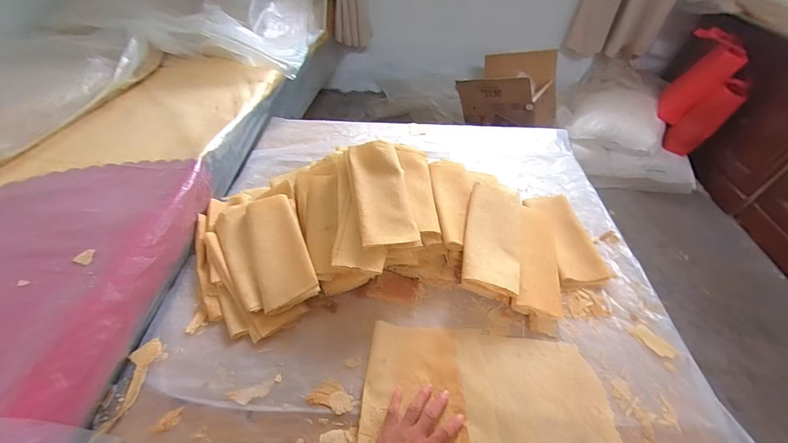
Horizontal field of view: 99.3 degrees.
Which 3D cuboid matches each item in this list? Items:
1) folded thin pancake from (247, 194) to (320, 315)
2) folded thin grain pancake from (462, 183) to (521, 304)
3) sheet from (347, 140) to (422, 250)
[{"bbox_3d":[-0.243,0.052,0.703,0.109,0.013,0.262,-25,60,-4],"label":"folded thin pancake"},{"bbox_3d":[0.213,0.031,0.719,0.115,0.025,0.261,16,59,0],"label":"folded thin grain pancake"},{"bbox_3d":[-0.027,-0.062,0.706,0.116,0.028,0.253,-9,62,-9],"label":"sheet"}]

